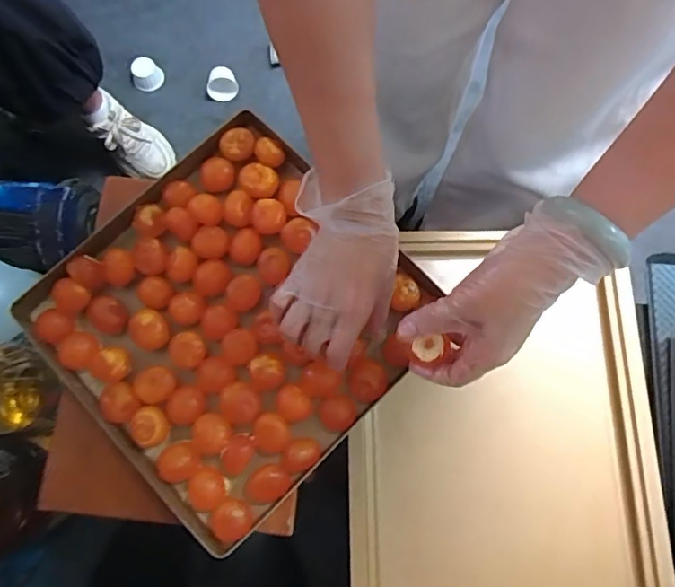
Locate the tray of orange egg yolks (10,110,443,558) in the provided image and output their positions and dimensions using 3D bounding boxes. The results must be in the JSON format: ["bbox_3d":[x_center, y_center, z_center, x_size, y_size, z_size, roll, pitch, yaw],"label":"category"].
[{"bbox_3d":[-0.094,0.019,0.455,0.281,0.027,0.280,-43,81,-7],"label":"tray of orange egg yolks"}]

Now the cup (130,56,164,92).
[{"bbox_3d":[-0.433,-0.498,1.168,0.065,0.042,0.060,0,77,-1],"label":"cup"}]

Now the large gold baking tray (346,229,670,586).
[{"bbox_3d":[0.181,0.182,0.578,0.332,0.034,0.445,0,77,-2],"label":"large gold baking tray"}]

